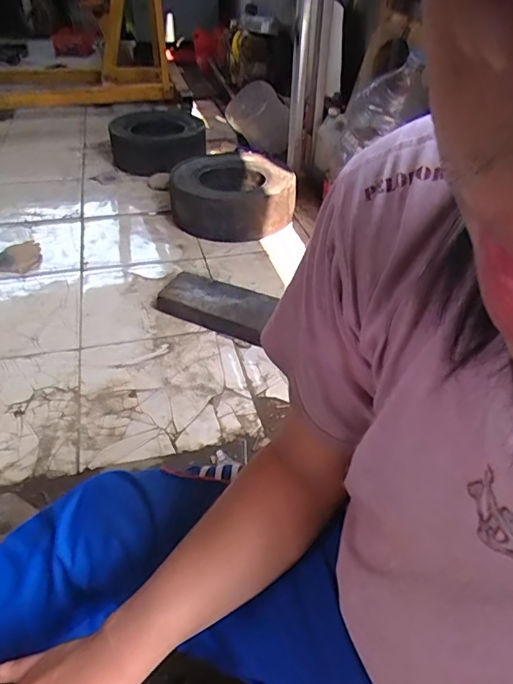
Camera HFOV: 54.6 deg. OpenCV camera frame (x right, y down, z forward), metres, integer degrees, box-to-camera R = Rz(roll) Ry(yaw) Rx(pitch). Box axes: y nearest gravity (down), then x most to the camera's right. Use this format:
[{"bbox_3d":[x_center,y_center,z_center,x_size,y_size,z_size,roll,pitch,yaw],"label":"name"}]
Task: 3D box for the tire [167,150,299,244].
[{"bbox_3d":[-0.088,-0.567,1.914,0.445,0.203,0.430,1,39,-1],"label":"tire"}]

